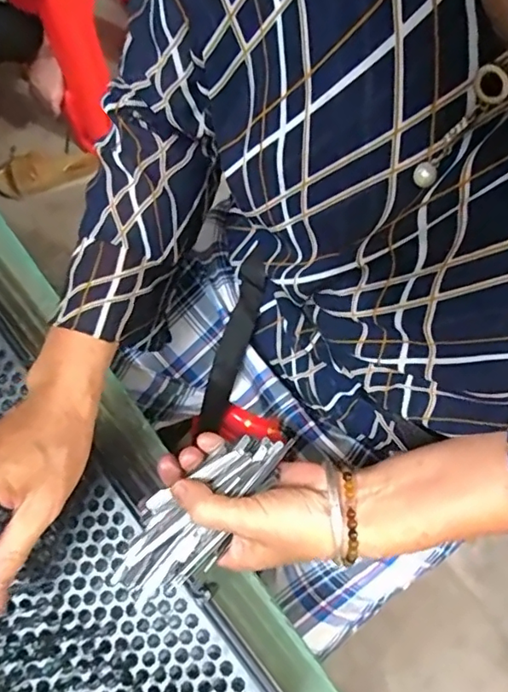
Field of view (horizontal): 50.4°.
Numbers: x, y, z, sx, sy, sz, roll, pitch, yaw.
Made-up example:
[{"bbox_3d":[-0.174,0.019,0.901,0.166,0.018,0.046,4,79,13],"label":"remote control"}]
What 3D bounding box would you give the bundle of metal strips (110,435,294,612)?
[{"bbox_3d":[-0.036,0.108,0.349,0.051,0.018,0.137,44,86,13],"label":"bundle of metal strips"}]

